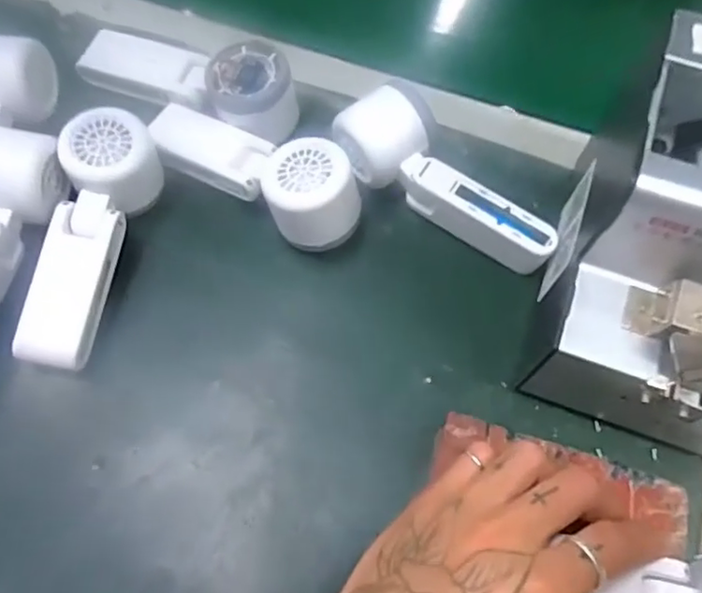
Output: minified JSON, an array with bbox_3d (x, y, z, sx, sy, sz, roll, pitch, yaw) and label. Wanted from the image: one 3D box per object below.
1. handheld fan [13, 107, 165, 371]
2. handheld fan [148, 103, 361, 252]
[{"bbox_3d":[-0.167,-0.037,0.385,0.046,0.044,0.164,11,77,3],"label":"handheld fan"},{"bbox_3d":[-0.070,-0.083,0.411,0.166,0.053,0.066,26,66,24],"label":"handheld fan"}]

